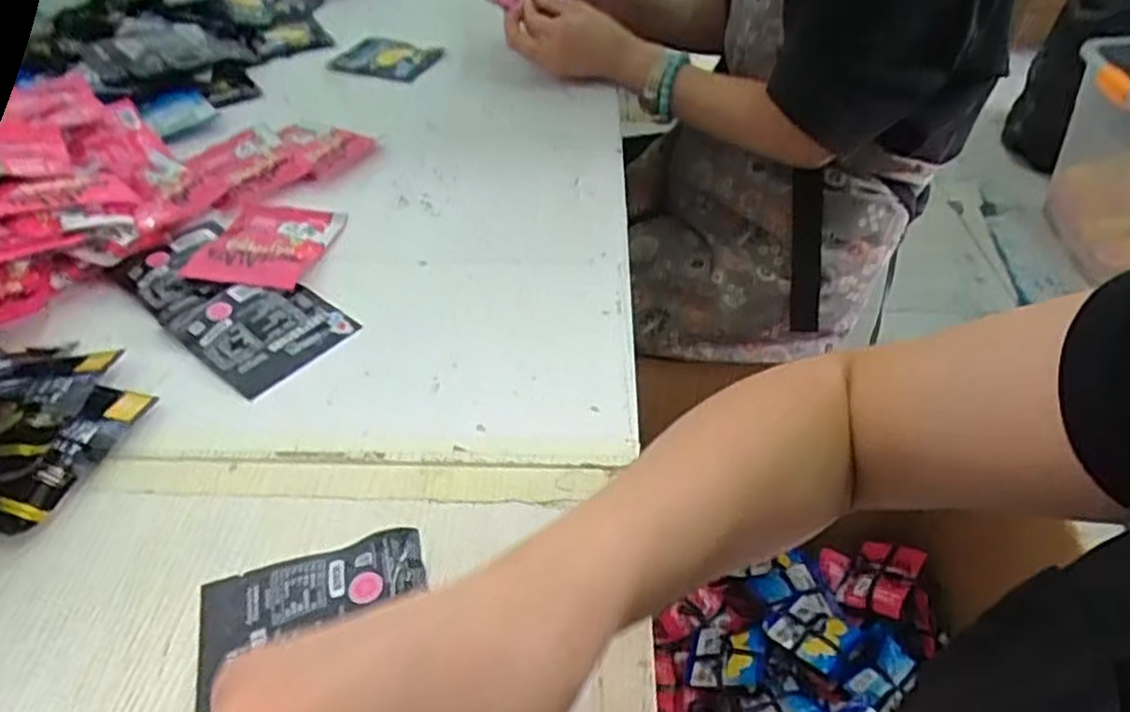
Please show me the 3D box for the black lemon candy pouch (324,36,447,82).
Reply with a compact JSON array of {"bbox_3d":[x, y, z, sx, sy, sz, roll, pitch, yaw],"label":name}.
[{"bbox_3d":[-0.208,-0.337,0.848,0.106,0.014,0.096,17,46,16],"label":"black lemon candy pouch"}]

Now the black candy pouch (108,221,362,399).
[{"bbox_3d":[-0.236,-0.041,0.517,0.185,0.008,0.086,30,51,26],"label":"black candy pouch"}]

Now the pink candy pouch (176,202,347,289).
[{"bbox_3d":[-0.228,-0.087,0.564,0.086,0.008,0.105,6,44,5],"label":"pink candy pouch"}]

